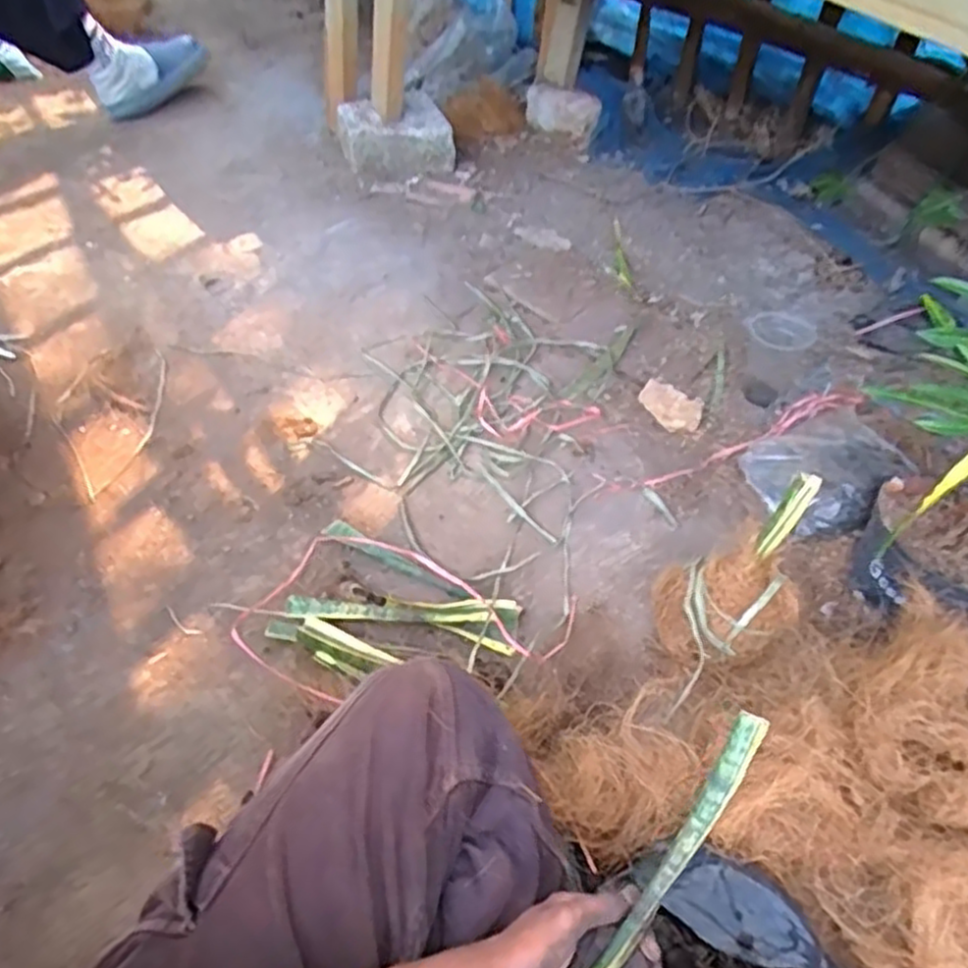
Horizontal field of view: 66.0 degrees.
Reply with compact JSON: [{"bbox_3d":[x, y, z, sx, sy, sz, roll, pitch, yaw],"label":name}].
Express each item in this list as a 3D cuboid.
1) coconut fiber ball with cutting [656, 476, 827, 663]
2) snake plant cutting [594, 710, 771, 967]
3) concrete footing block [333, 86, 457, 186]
[{"bbox_3d":[0.262,0.095,0.762,0.123,0.186,0.108,-6,51,-13],"label":"coconut fiber ball with cutting"},{"bbox_3d":[0.125,0.254,0.499,0.021,0.005,0.223,32,87,21],"label":"snake plant cutting"},{"bbox_3d":[-0.184,-0.699,1.495,0.211,0.099,0.222,-12,52,-15],"label":"concrete footing block"}]

